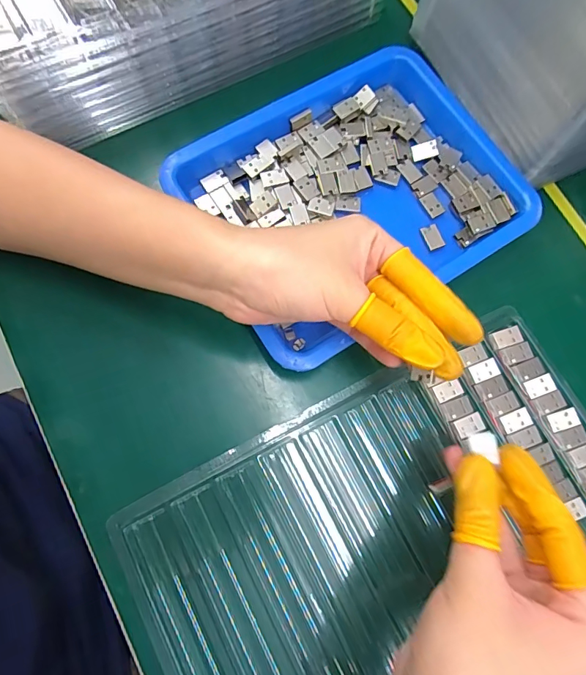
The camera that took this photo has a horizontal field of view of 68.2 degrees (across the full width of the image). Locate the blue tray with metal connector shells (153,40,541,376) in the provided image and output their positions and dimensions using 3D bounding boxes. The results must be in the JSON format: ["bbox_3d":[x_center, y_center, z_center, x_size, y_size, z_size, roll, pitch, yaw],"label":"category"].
[{"bbox_3d":[0.045,-0.097,0.298,0.213,0.032,0.168,-30,79,-10],"label":"blue tray with metal connector shells"}]

